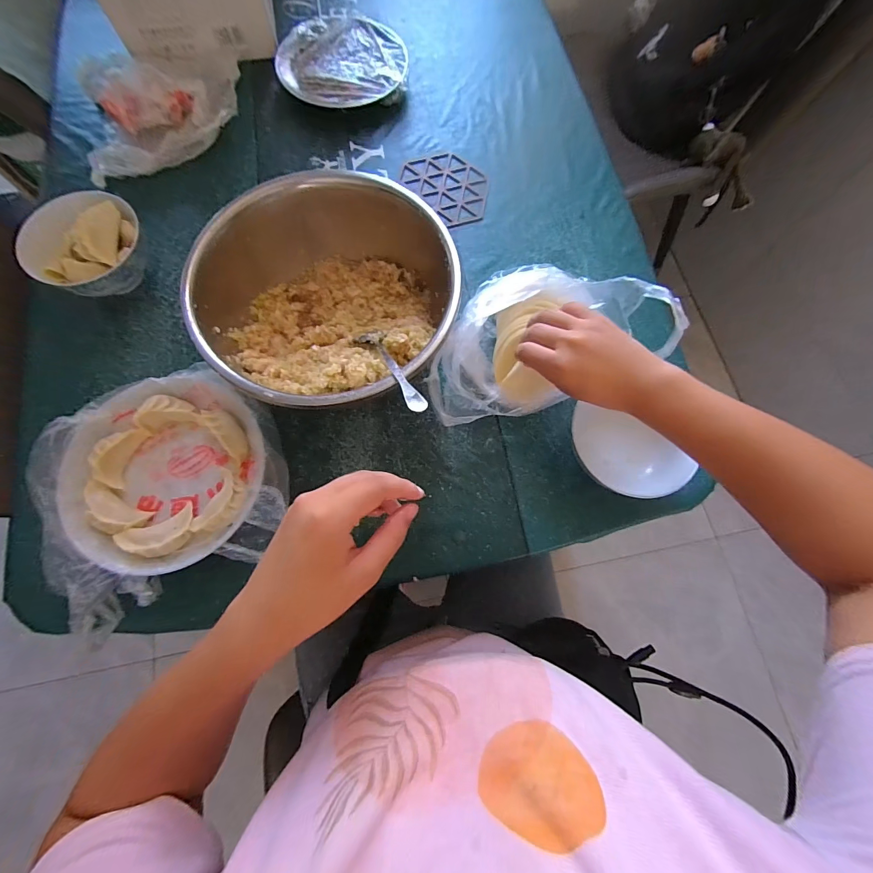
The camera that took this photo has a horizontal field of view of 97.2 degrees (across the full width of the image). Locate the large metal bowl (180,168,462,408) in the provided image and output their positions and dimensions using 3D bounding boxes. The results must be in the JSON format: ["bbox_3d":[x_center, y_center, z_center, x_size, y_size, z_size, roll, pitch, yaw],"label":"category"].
[{"bbox_3d":[-0.108,-0.137,0.415,0.246,0.113,0.248,0,74,-1],"label":"large metal bowl"}]

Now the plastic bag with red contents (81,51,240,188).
[{"bbox_3d":[-0.379,-0.455,0.537,0.236,0.057,0.152,-26,76,-8],"label":"plastic bag with red contents"}]

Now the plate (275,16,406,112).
[{"bbox_3d":[-0.140,-0.561,0.580,0.185,0.031,0.170,-6,74,-3],"label":"plate"}]

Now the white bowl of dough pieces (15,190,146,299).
[{"bbox_3d":[-0.395,-0.208,0.447,0.116,0.072,0.110,0,74,0],"label":"white bowl of dough pieces"}]

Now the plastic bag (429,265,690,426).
[{"bbox_3d":[0.102,-0.093,0.406,0.234,0.093,0.130,-25,75,1],"label":"plastic bag"}]

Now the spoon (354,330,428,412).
[{"bbox_3d":[-0.042,-0.064,0.346,0.025,0.009,0.157,-26,42,-8],"label":"spoon"}]

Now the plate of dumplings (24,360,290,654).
[{"bbox_3d":[-0.270,0.046,0.386,0.225,0.055,0.212,0,74,-1],"label":"plate of dumplings"}]

